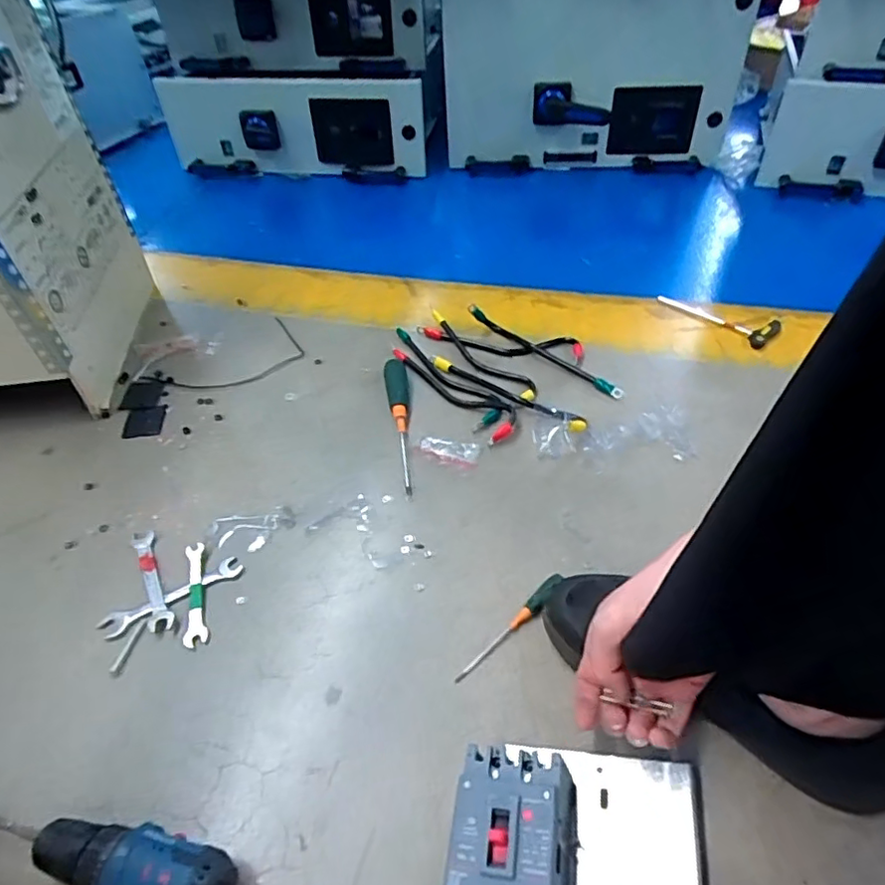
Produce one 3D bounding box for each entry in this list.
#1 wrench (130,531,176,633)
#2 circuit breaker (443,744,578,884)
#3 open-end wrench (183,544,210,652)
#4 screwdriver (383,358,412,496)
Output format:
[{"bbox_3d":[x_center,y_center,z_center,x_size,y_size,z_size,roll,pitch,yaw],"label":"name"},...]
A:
[{"bbox_3d":[-0.313,0.145,0.636,0.026,0.008,0.133,-23,49,-16],"label":"wrench"},{"bbox_3d":[0.051,0.301,0.431,0.088,0.077,0.129,4,47,9],"label":"circuit breaker"},{"bbox_3d":[-0.261,0.157,0.621,0.023,0.009,0.117,-15,47,-9],"label":"open-end wrench"},{"bbox_3d":[-0.053,-0.028,0.772,0.029,0.027,0.220,-9,47,-3],"label":"screwdriver"}]

